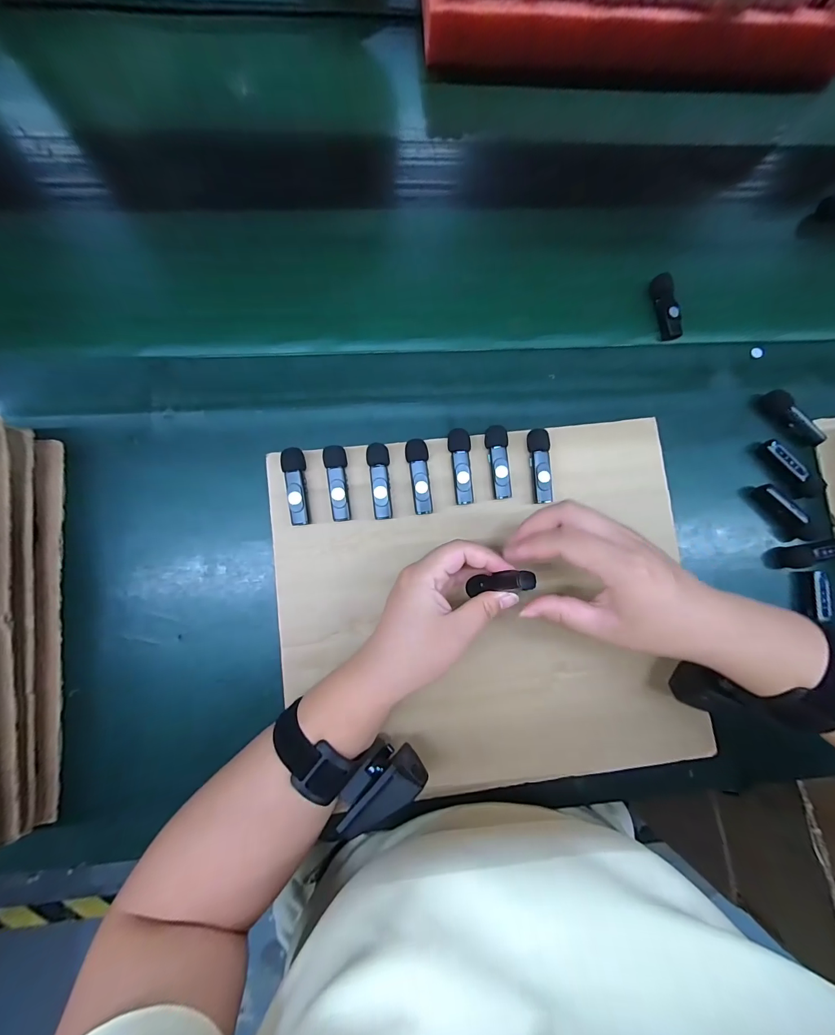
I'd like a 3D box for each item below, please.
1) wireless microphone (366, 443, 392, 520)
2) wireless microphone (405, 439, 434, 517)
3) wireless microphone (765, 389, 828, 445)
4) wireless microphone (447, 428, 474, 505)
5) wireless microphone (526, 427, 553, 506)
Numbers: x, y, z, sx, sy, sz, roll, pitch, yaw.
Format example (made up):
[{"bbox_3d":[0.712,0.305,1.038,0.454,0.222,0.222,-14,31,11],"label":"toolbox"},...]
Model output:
[{"bbox_3d":[-0.031,-0.031,0.326,0.018,0.009,0.065,-8,81,-5],"label":"wireless microphone"},{"bbox_3d":[0.003,-0.035,0.328,0.018,0.011,0.065,-8,81,-5],"label":"wireless microphone"},{"bbox_3d":[0.357,-0.092,0.362,0.015,0.020,0.066,-40,85,-9],"label":"wireless microphone"},{"bbox_3d":[0.039,-0.045,0.332,0.019,0.010,0.066,-7,81,-5],"label":"wireless microphone"},{"bbox_3d":[0.107,-0.045,0.336,0.017,0.013,0.064,-3,80,-4],"label":"wireless microphone"}]

